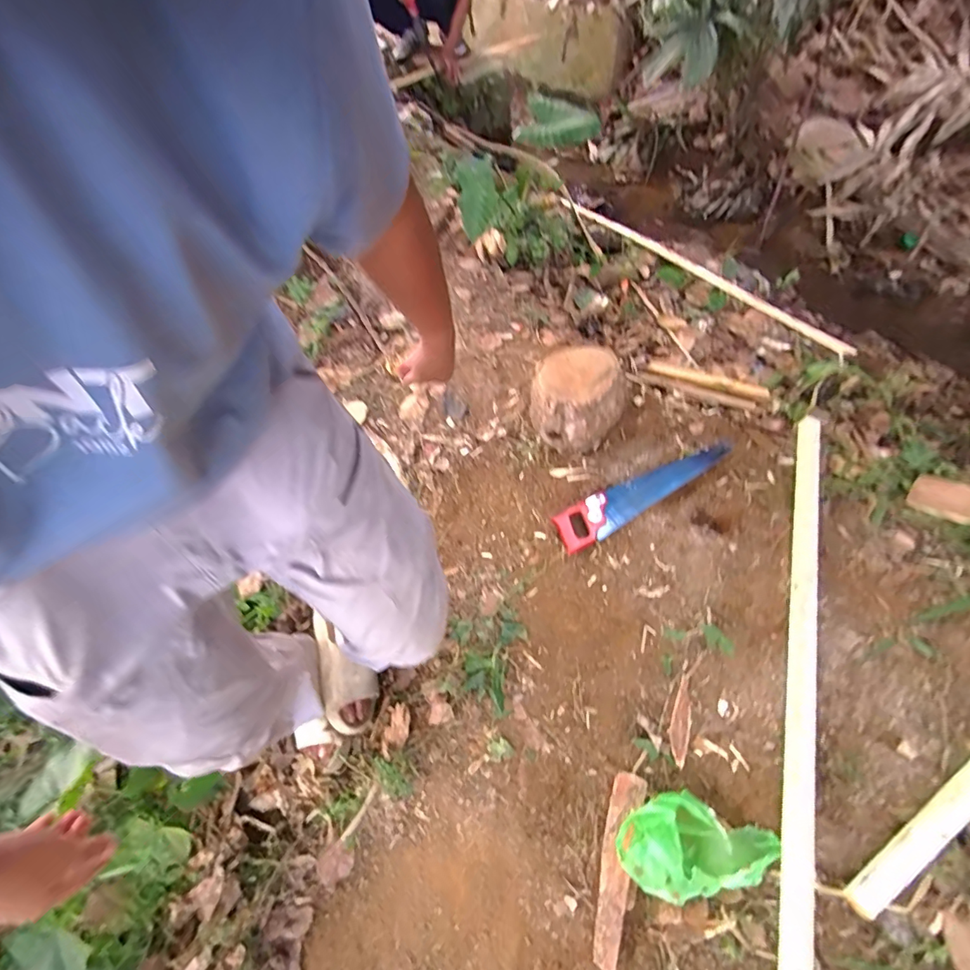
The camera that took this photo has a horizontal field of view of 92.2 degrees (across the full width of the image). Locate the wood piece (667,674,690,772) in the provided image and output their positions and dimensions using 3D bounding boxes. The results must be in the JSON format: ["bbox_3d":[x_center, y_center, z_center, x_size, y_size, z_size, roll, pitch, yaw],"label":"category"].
[{"bbox_3d":[0.360,0.431,0.858,0.035,0.016,0.151,8,78,8],"label":"wood piece"}]

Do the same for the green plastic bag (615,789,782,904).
[{"bbox_3d":[0.350,0.602,0.793,0.256,0.099,0.136,-7,56,-5],"label":"green plastic bag"}]

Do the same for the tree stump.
[{"bbox_3d":[0.220,-0.213,1.093,0.208,0.130,0.238,17,57,11],"label":"tree stump"}]

